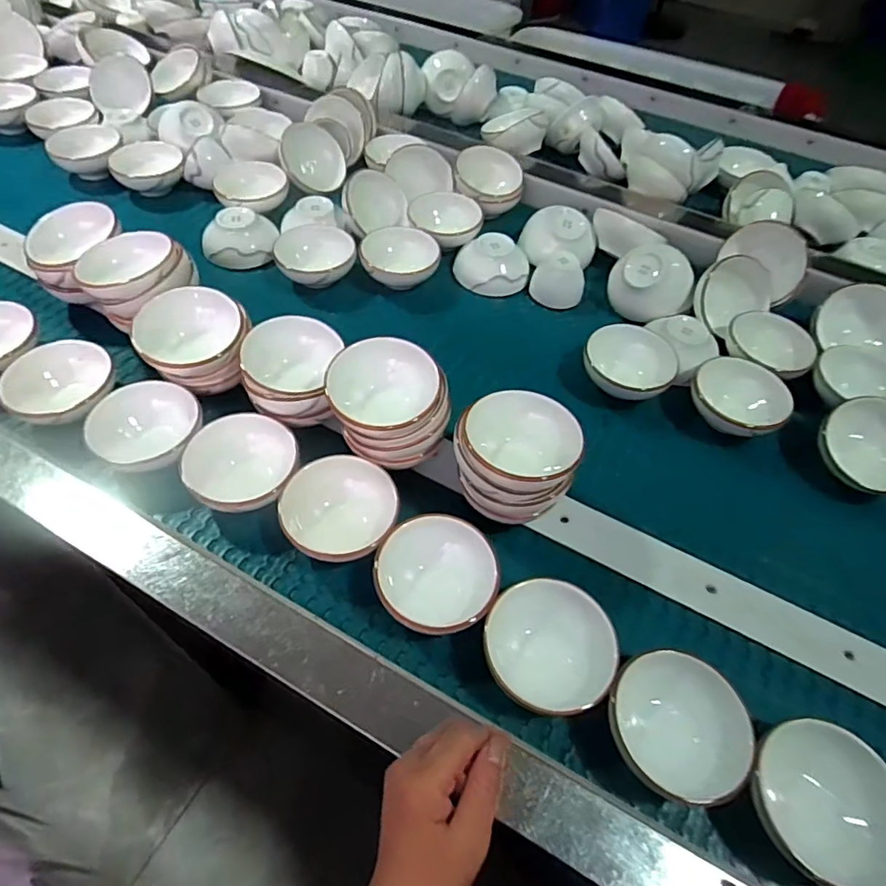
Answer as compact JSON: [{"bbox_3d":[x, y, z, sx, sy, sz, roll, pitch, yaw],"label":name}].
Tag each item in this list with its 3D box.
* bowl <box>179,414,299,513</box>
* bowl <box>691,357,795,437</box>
[{"bbox_3d":[-0.197,0.027,0.577,0.108,0.056,0.103,-3,55,4],"label":"bowl"},{"bbox_3d":[0.358,-0.053,0.695,0.110,0.048,0.095,27,76,10],"label":"bowl"}]

